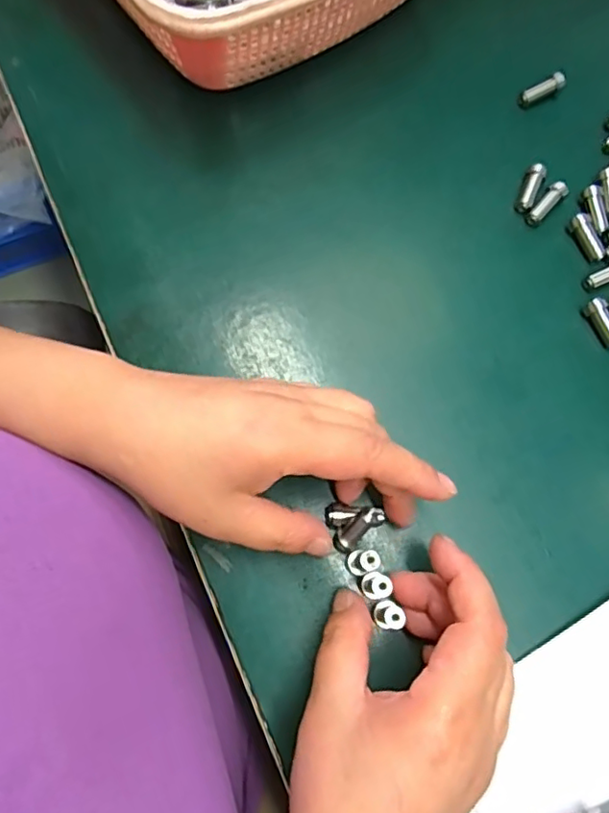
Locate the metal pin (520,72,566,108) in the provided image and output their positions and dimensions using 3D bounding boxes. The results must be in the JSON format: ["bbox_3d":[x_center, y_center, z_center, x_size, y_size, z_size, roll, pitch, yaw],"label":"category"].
[{"bbox_3d":[0.141,-0.187,0.347,0.030,0.010,0.006,-33,78,-10],"label":"metal pin"}]

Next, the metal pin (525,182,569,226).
[{"bbox_3d":[0.135,-0.113,0.326,0.009,0.007,0.029,43,79,9],"label":"metal pin"}]

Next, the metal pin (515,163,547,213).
[{"bbox_3d":[0.126,-0.122,0.328,0.009,0.007,0.028,24,77,5],"label":"metal pin"}]

